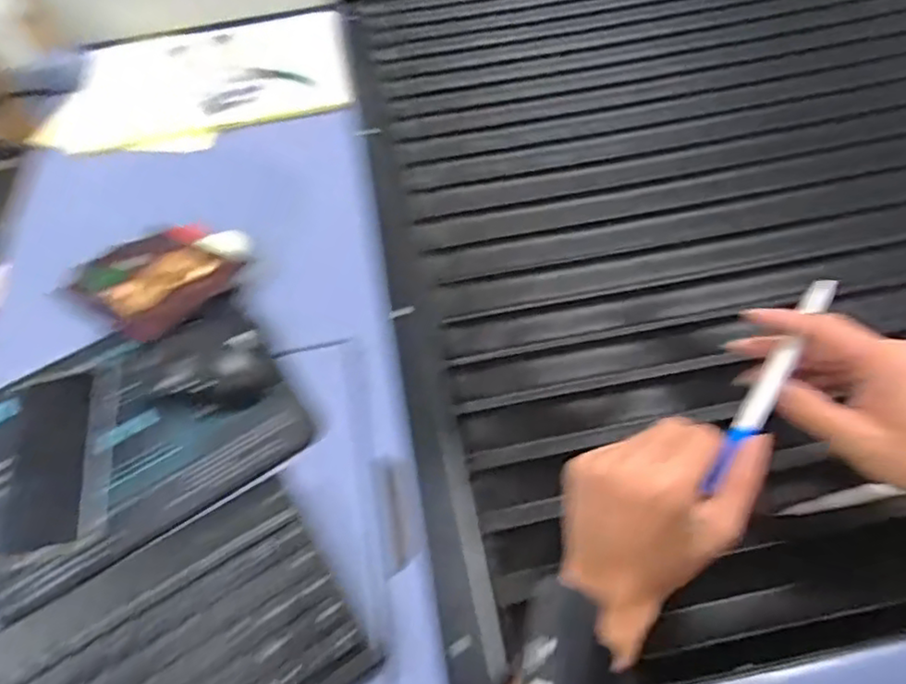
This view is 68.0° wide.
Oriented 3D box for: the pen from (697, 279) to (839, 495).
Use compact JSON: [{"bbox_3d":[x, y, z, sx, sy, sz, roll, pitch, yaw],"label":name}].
[{"bbox_3d":[0.199,0.022,0.417,0.016,0.018,0.160,30,67,24],"label":"pen"}]

